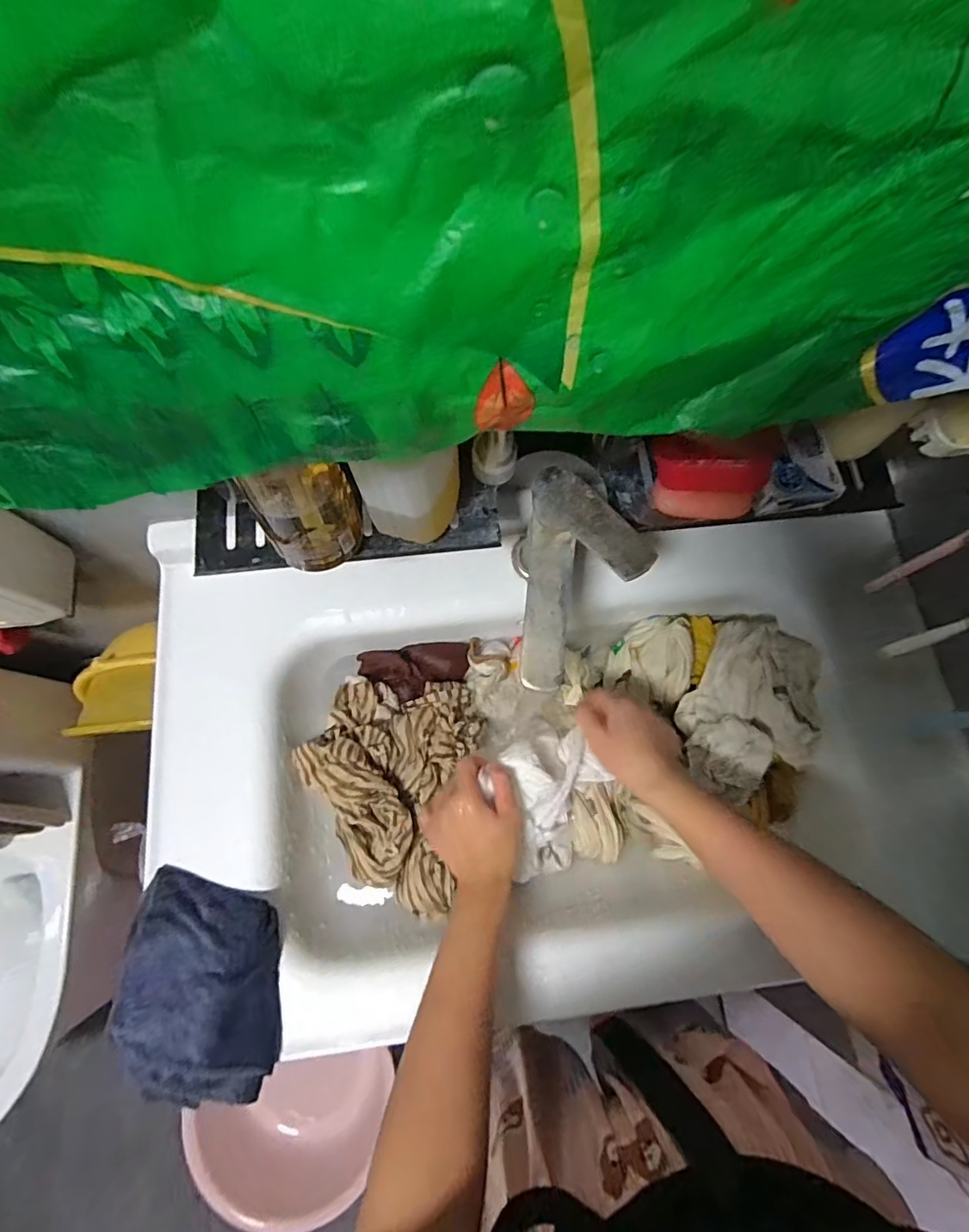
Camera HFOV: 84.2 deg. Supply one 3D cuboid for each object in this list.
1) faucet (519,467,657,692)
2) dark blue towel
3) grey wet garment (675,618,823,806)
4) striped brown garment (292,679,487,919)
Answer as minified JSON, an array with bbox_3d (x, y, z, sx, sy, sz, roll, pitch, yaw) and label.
[{"bbox_3d":[0.075,-0.030,0.424,0.093,0.072,0.171,4,74,0],"label":"faucet"},{"bbox_3d":[-0.242,0.315,0.463,0.133,0.027,0.162,3,74,0],"label":"dark blue towel"},{"bbox_3d":[0.289,0.097,0.571,0.144,0.063,0.189,3,74,0],"label":"grey wet garment"},{"bbox_3d":[-0.103,0.171,0.557,0.175,0.063,0.224,11,74,2],"label":"striped brown garment"}]

